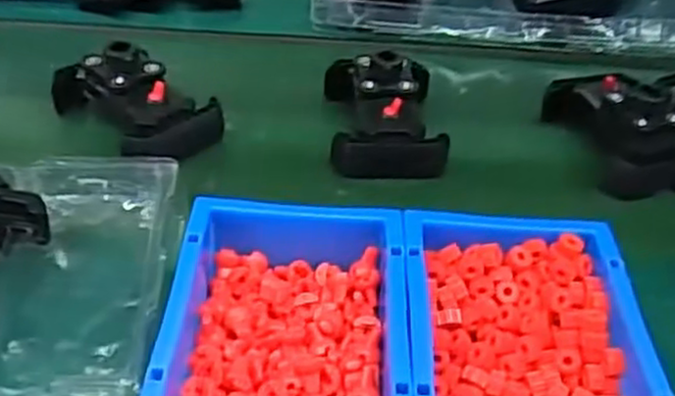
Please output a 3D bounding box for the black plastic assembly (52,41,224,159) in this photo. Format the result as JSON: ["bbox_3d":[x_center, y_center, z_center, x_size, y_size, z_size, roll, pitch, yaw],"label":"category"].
[{"bbox_3d":[-0.170,-0.084,0.598,0.135,0.062,0.078,28,45,26],"label":"black plastic assembly"}]

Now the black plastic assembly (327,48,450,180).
[{"bbox_3d":[0.040,-0.079,0.612,0.091,0.062,0.118,0,40,-5],"label":"black plastic assembly"}]

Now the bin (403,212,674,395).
[{"bbox_3d":[0.092,0.100,0.387,0.117,0.086,0.175,3,40,-1],"label":"bin"}]

